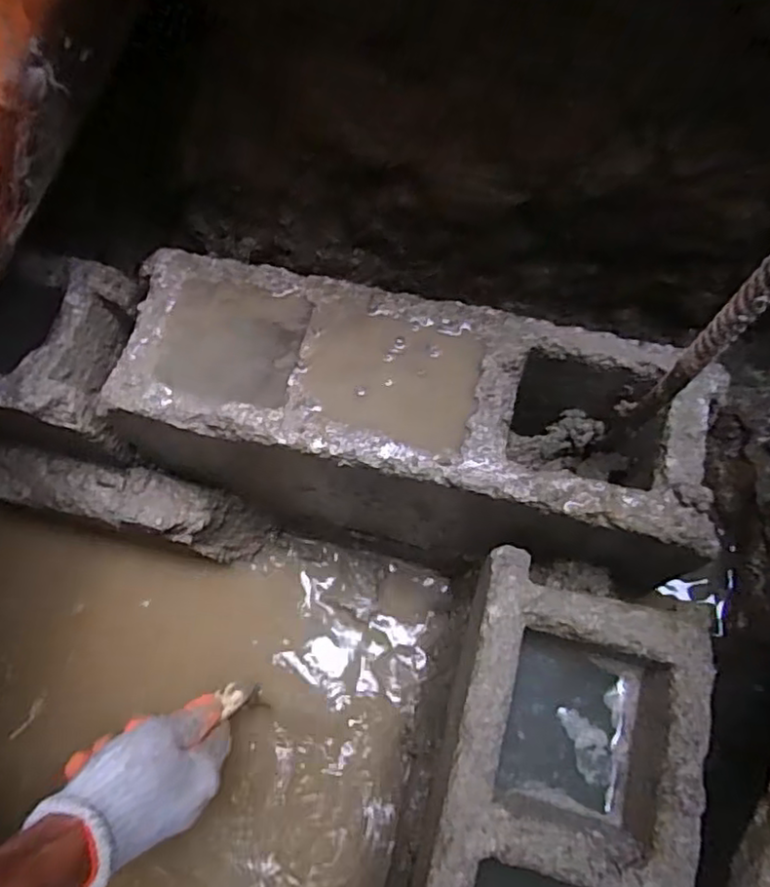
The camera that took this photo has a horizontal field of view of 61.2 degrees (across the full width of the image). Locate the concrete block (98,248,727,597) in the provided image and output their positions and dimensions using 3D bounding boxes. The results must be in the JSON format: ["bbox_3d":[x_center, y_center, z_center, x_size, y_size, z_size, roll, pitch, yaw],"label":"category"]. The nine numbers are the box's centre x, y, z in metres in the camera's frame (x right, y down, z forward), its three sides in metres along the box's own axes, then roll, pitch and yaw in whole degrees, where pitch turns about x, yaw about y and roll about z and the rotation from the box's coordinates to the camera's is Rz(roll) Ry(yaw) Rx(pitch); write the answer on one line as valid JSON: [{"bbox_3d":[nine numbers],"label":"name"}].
[{"bbox_3d":[0.008,0.001,0.493,0.382,0.229,0.125,14,72,6],"label":"concrete block"}]

